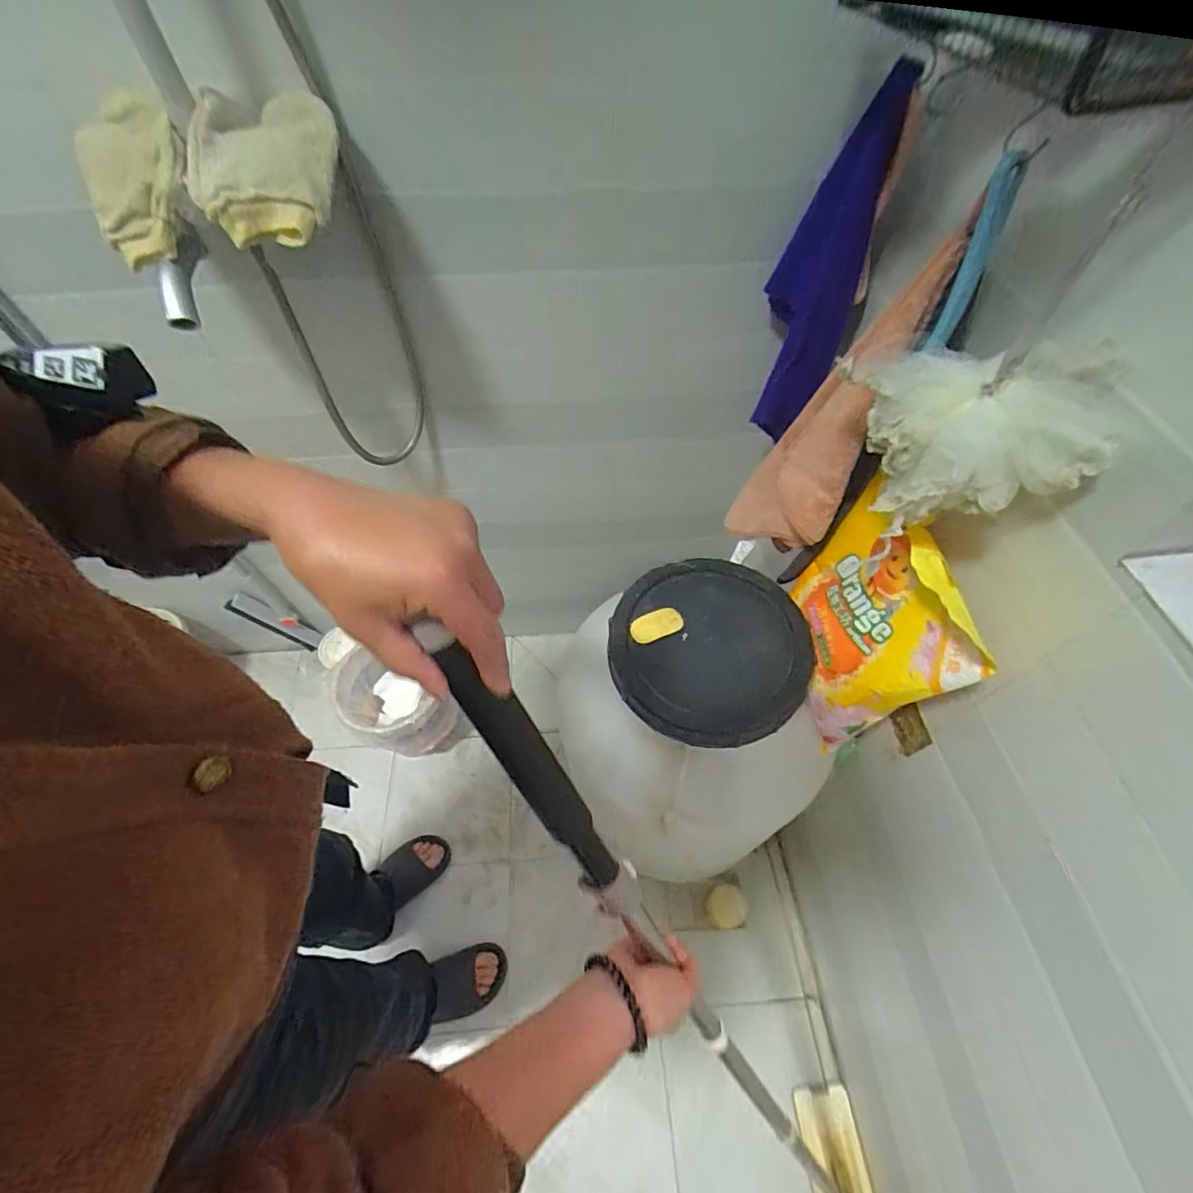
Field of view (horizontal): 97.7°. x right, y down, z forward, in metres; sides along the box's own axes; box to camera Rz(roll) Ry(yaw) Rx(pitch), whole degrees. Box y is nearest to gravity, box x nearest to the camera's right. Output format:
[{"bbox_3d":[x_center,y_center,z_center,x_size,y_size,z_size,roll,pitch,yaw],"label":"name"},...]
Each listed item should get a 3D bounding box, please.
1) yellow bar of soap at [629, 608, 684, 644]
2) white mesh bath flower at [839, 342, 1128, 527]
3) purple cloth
[{"bbox_3d":[0.083,0.040,0.720,0.074,0.013,0.036,-18,57,-13],"label":"yellow bar of soap"},{"bbox_3d":[0.320,-0.143,0.452,0.170,0.126,0.128,3,55,2],"label":"white mesh bath flower"},{"bbox_3d":[0.297,-0.417,0.713,0.117,0.408,0.083,17,57,11],"label":"purple cloth"}]

